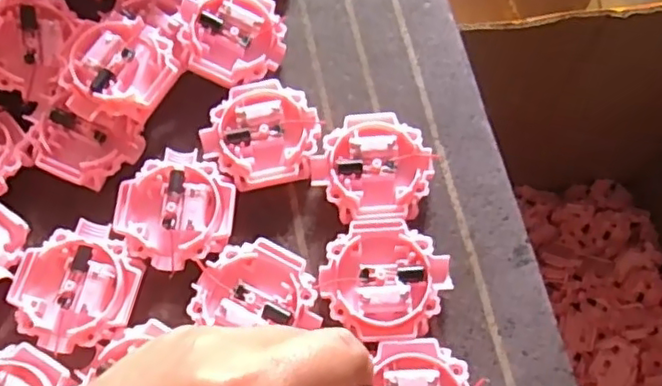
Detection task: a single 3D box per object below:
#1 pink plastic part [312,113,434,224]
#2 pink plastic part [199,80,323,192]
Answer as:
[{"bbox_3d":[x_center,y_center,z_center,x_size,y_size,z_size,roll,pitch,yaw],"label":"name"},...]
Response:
[{"bbox_3d":[0.019,-0.011,0.290,0.053,0.016,0.052,-1,68,1],"label":"pink plastic part"},{"bbox_3d":[-0.033,-0.028,0.297,0.054,0.016,0.052,-9,68,-2],"label":"pink plastic part"}]

